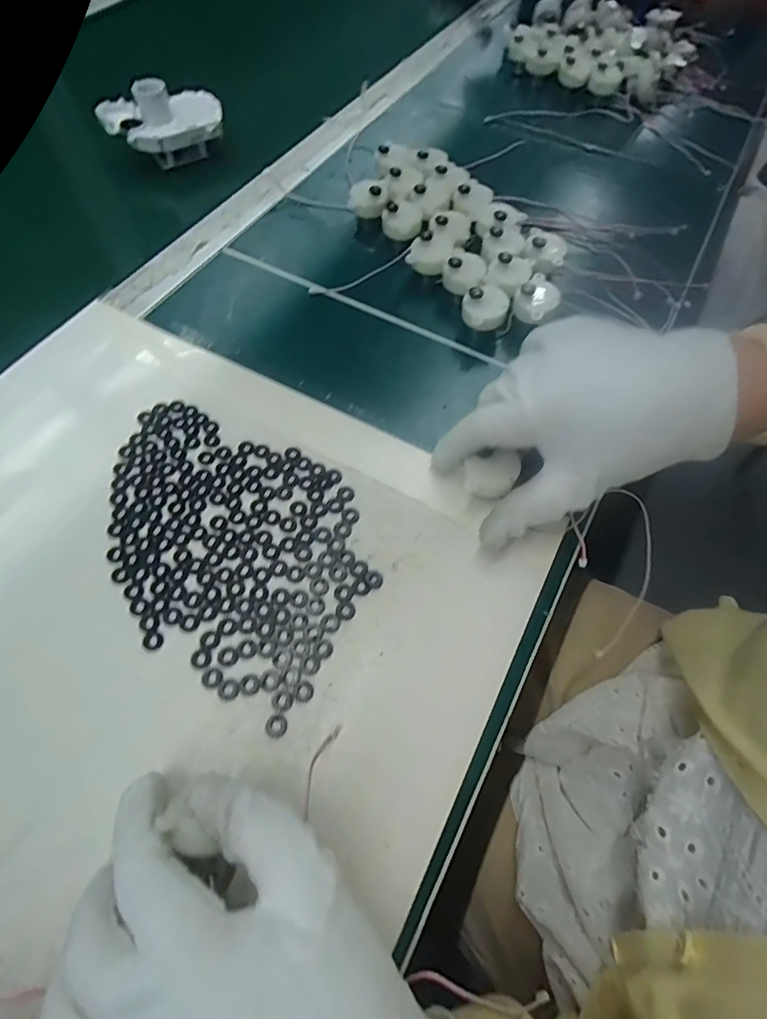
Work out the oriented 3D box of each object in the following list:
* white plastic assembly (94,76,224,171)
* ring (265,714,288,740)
[{"bbox_3d":[-0.204,-0.362,0.446,0.102,0.050,0.065,-24,65,-14],"label":"white plastic assembly"},{"bbox_3d":[-0.052,0.105,0.234,0.010,0.004,0.010,1,62,-1],"label":"ring"}]

